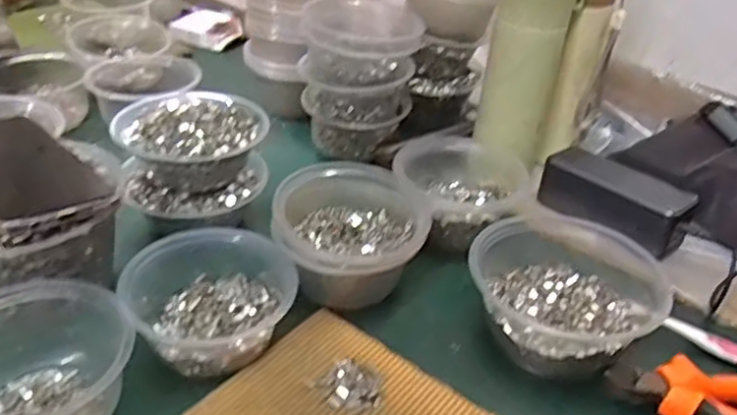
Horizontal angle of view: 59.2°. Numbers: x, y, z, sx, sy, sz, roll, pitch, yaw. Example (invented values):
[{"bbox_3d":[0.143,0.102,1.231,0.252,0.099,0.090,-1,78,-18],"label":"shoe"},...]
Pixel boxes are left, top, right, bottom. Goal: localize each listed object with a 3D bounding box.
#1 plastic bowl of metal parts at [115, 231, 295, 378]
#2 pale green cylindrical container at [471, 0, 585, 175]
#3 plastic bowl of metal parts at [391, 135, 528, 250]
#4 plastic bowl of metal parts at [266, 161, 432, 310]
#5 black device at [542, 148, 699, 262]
[{"bbox_3d":[-0.108,0.062,0.452,0.114,0.048,0.107,4,34,-3],"label":"plastic bowl of metal parts"},{"bbox_3d":[0.144,-0.127,0.608,0.070,0.160,0.058,-26,46,-38],"label":"pale green cylindrical container"},{"bbox_3d":[0.075,-0.016,0.575,0.092,0.055,0.116,28,41,29],"label":"plastic bowl of metal parts"},{"bbox_3d":[-0.013,0.020,0.501,0.109,0.074,0.113,4,34,-3],"label":"plastic bowl of metal parts"},{"bbox_3d":[0.230,-0.012,0.601,0.058,0.043,0.131,-24,44,-36],"label":"black device"}]

